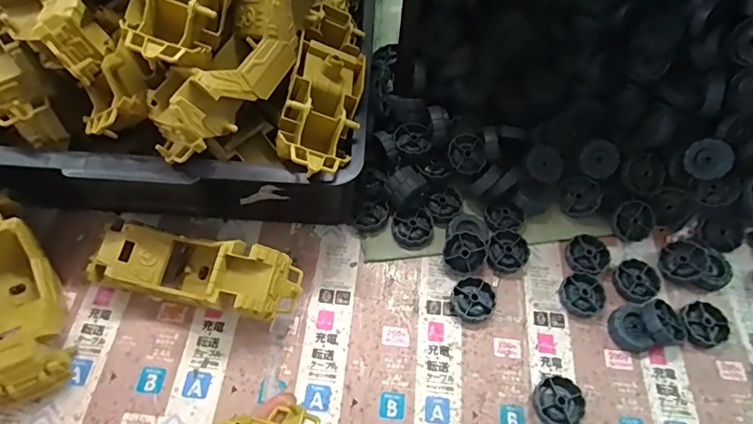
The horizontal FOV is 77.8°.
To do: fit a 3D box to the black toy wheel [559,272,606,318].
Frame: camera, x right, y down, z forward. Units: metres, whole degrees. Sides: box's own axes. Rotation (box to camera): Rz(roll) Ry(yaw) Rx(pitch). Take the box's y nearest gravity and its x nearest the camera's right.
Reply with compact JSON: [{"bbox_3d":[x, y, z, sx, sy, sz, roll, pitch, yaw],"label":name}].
[{"bbox_3d":[0.186,0.074,0.419,0.038,0.011,0.040,1,60,-2],"label":"black toy wheel"}]

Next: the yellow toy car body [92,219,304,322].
[{"bbox_3d":[-0.146,0.050,0.381,0.169,0.068,0.057,14,60,5],"label":"yellow toy car body"}]

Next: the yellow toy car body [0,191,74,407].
[{"bbox_3d":[-0.284,0.063,0.364,0.055,0.067,0.159,-26,64,-17],"label":"yellow toy car body"}]

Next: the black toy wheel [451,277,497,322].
[{"bbox_3d":[0.086,0.078,0.414,0.037,0.012,0.038,1,60,-2],"label":"black toy wheel"}]

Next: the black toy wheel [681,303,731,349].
[{"bbox_3d":[0.289,0.100,0.410,0.041,0.012,0.038,1,60,-2],"label":"black toy wheel"}]

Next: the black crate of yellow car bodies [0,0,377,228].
[{"bbox_3d":[-0.168,-0.217,0.404,0.329,0.230,0.390,3,60,-1],"label":"black crate of yellow car bodies"}]

